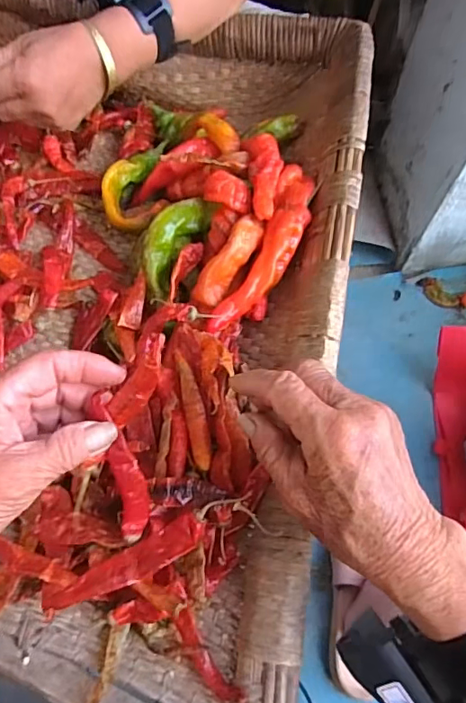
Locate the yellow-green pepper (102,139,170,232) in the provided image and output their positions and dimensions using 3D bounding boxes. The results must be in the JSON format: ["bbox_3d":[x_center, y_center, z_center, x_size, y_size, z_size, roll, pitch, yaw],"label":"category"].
[{"bbox_3d":[-0.087,-0.172,0.490,0.049,0.035,0.126,18,62,6],"label":"yellow-green pepper"}]

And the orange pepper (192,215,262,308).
[{"bbox_3d":[-0.003,-0.073,0.398,0.021,0.022,0.079,34,90,14],"label":"orange pepper"}]

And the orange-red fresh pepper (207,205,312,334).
[{"bbox_3d":[0.024,-0.066,0.402,0.030,0.029,0.126,33,84,13],"label":"orange-red fresh pepper"}]

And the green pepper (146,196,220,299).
[{"bbox_3d":[-0.051,-0.091,0.423,0.036,0.032,0.092,23,63,9],"label":"green pepper"}]

